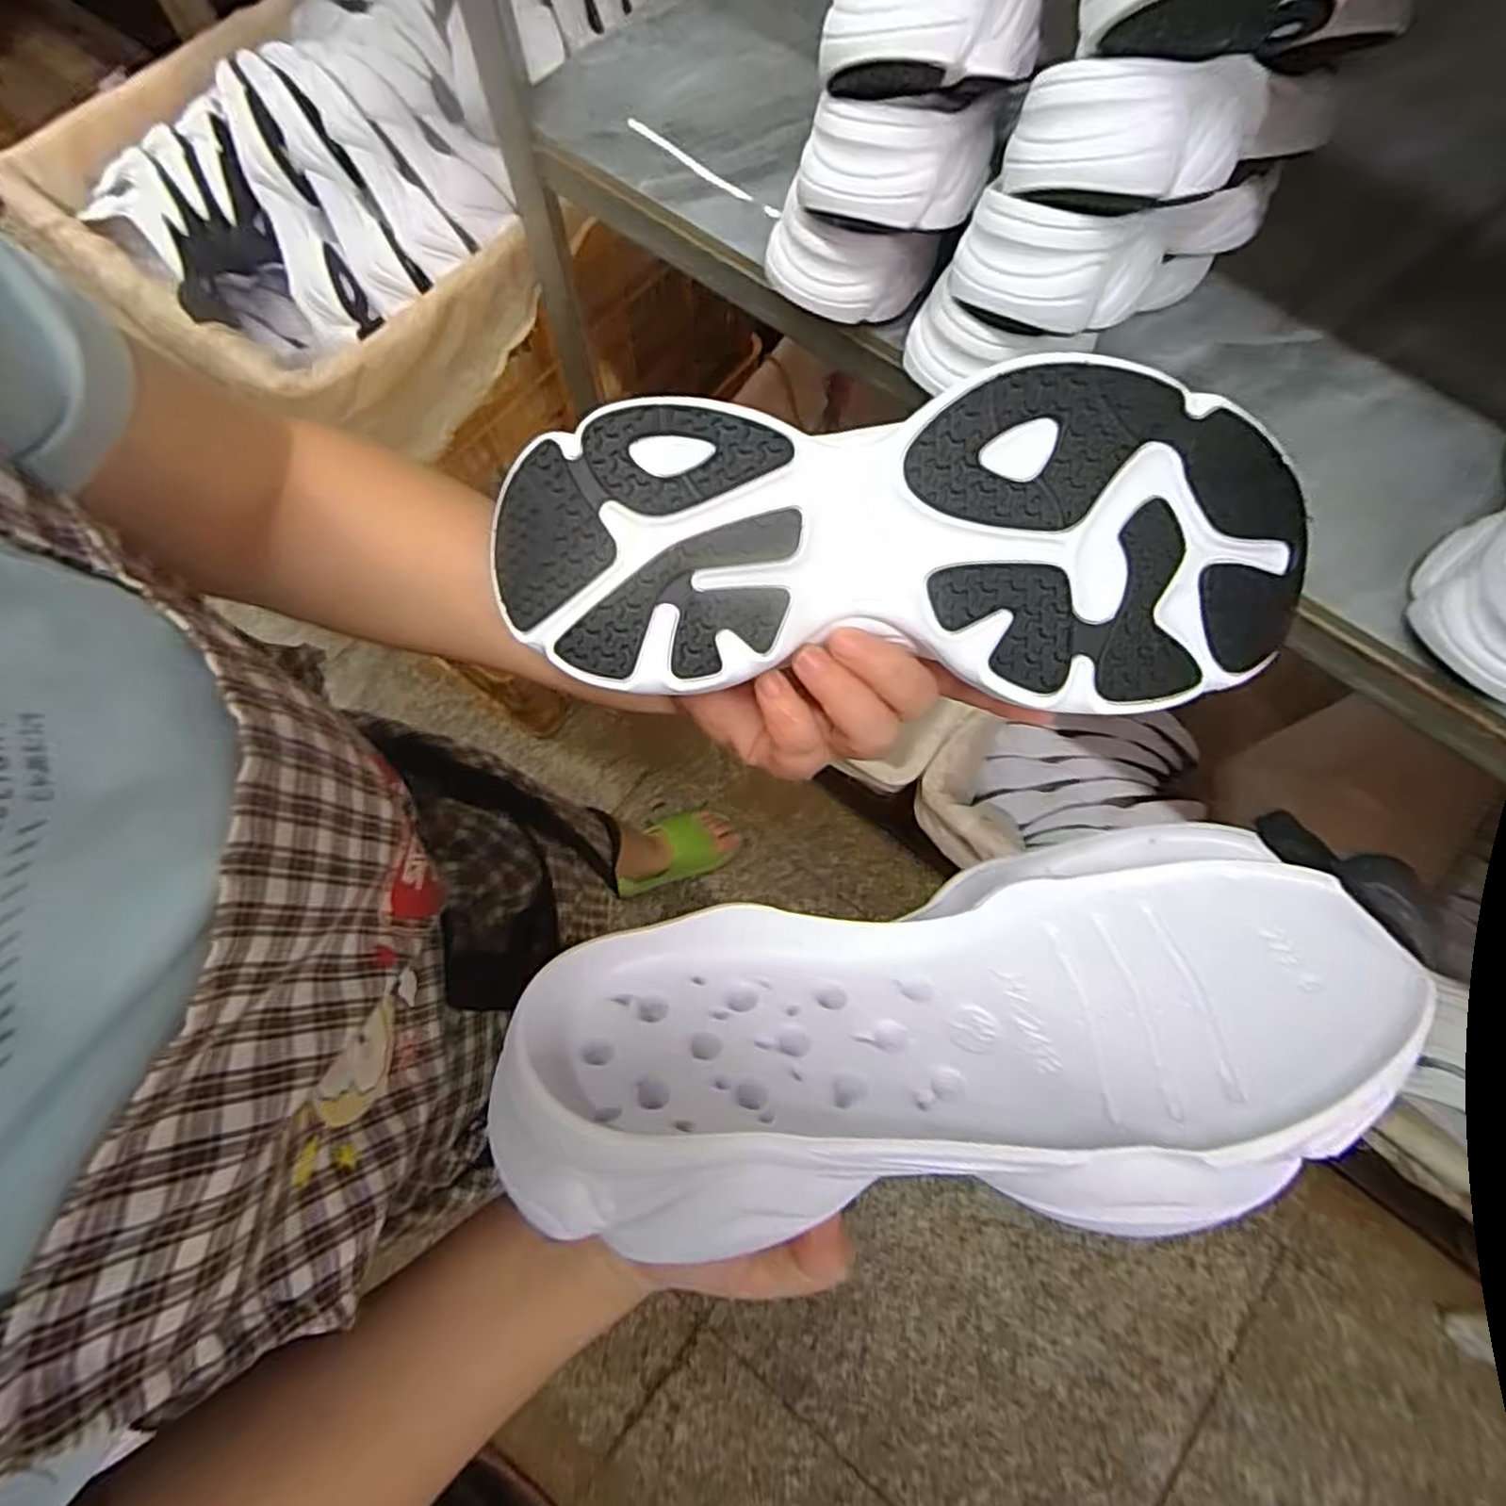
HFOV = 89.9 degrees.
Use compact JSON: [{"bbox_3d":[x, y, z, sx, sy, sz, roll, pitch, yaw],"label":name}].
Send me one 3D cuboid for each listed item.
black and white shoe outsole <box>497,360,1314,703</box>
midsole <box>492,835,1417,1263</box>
[{"bbox_3d":[0.051,-0.071,0.254,0.265,0.017,0.101,3,97,1],"label":"black and white shoe outsole"},{"bbox_3d":[0.063,0.090,0.241,0.273,0.055,0.119,-8,44,-8],"label":"midsole"}]

